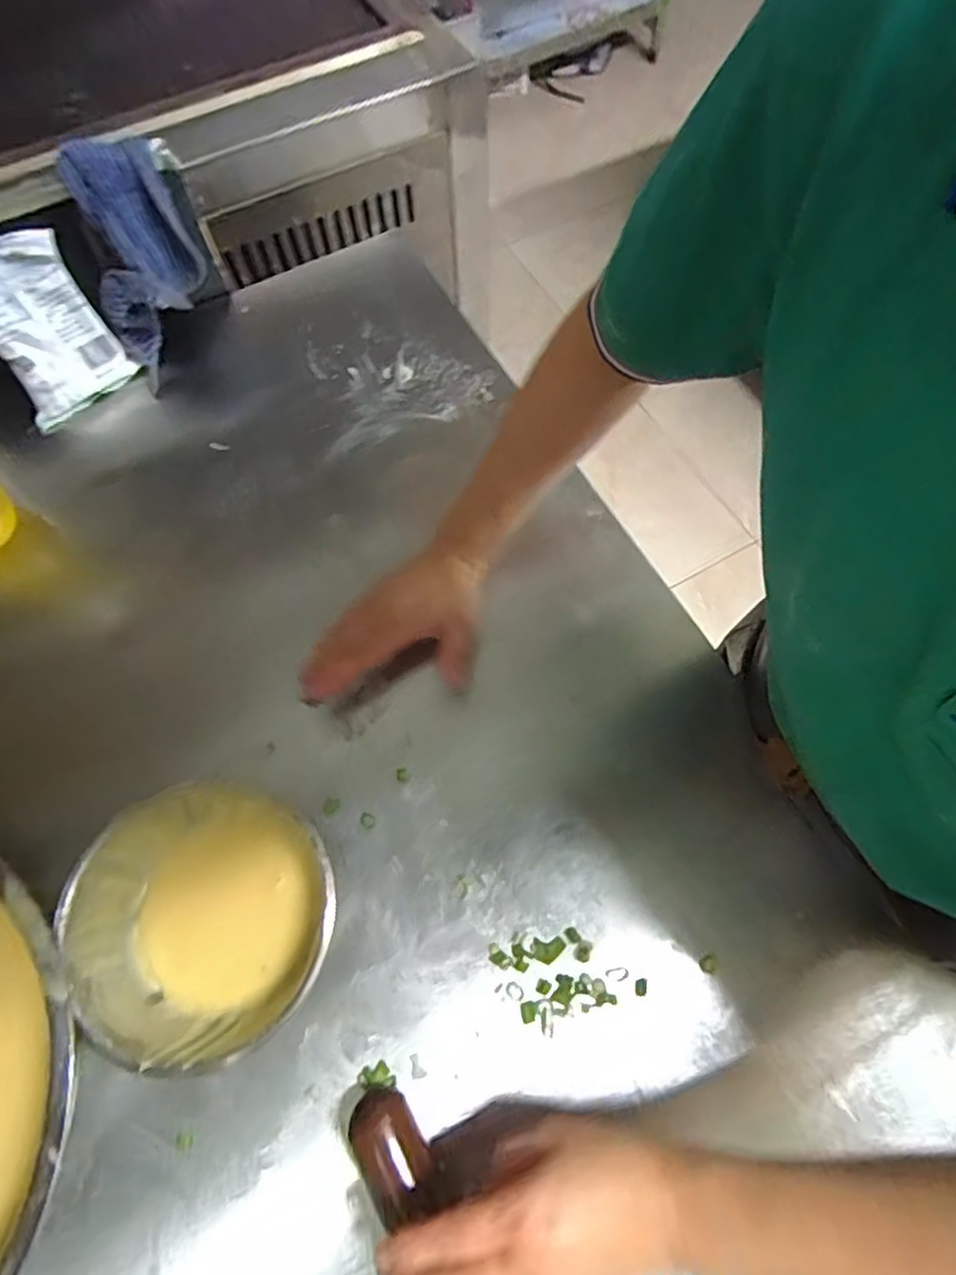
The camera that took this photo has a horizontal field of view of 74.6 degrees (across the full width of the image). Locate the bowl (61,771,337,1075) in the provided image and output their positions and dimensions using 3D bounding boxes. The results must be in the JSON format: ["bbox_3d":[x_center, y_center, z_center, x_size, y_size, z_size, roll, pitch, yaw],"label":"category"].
[{"bbox_3d":[-0.177,0.183,0.419,0.152,0.072,0.161,0,68,0],"label":"bowl"}]

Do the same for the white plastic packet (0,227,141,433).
[{"bbox_3d":[-0.405,-0.283,0.578,0.112,0.145,0.020,-29,39,-3],"label":"white plastic packet"}]

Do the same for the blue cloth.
[{"bbox_3d":[-0.307,-0.350,0.582,0.105,0.166,0.085,-19,70,-7],"label":"blue cloth"}]

